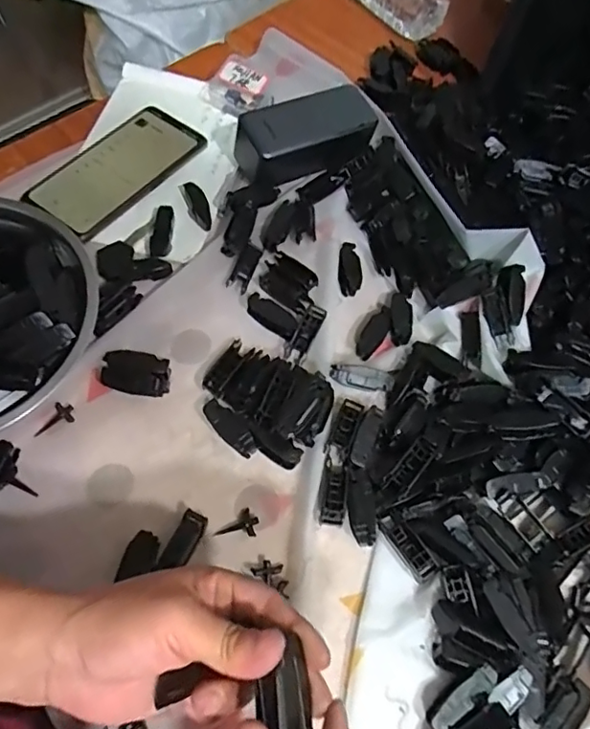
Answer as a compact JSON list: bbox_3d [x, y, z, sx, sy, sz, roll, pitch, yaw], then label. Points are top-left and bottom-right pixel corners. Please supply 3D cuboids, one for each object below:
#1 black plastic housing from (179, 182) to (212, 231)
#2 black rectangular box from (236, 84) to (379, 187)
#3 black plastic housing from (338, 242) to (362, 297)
[{"bbox_3d":[-0.091,-0.150,0.497,0.017,0.017,0.058,-20,65,-14],"label":"black plastic housing"},{"bbox_3d":[0.011,-0.220,0.517,0.132,0.047,0.054,-25,68,-16],"label":"black rectangular box"},{"bbox_3d":[0.049,-0.085,0.481,0.020,0.014,0.048,2,62,-3],"label":"black plastic housing"}]

